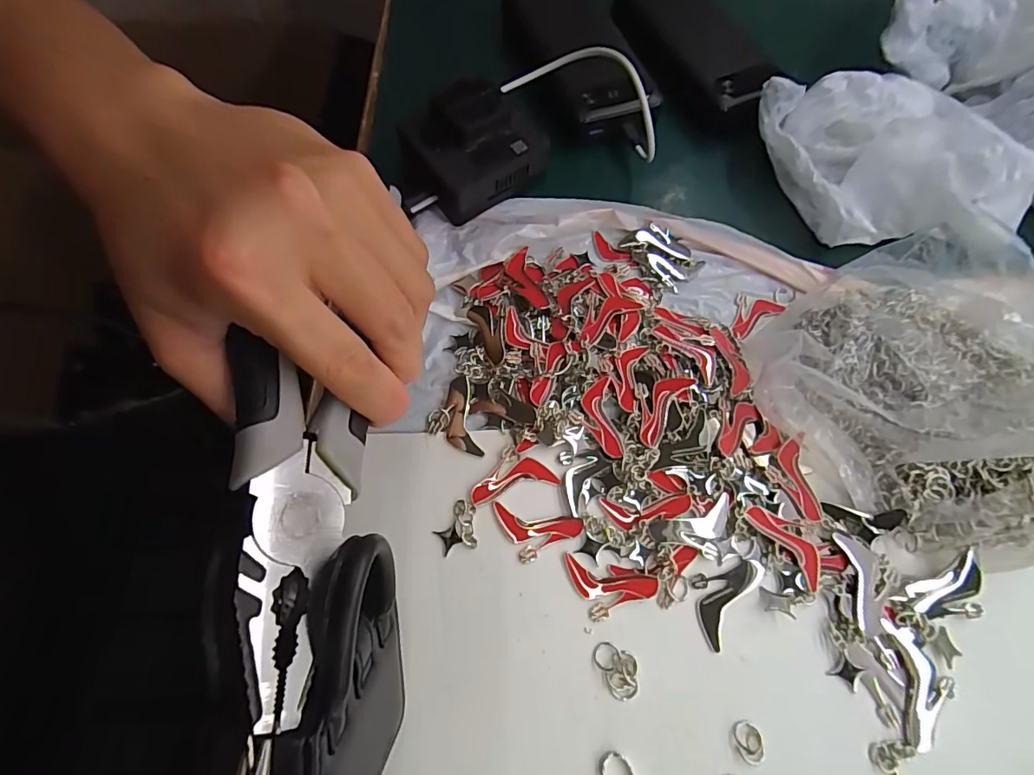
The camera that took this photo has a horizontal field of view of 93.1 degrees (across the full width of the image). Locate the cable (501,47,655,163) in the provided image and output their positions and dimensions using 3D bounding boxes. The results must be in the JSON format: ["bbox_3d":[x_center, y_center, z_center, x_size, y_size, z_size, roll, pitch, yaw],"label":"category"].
[{"bbox_3d":[0.046,-0.195,0.317,0.114,0.041,0.031,37,71,11],"label":"cable"}]

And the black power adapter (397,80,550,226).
[{"bbox_3d":[-0.028,-0.157,0.318,0.078,0.041,0.066,-34,74,-15],"label":"black power adapter"}]

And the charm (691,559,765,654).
[{"bbox_3d":[0.102,0.102,0.244,0.027,0.004,0.047,42,72,13],"label":"charm"}]

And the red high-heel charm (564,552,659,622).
[{"bbox_3d":[0.045,0.101,0.241,0.046,0.004,0.025,15,68,3],"label":"red high-heel charm"}]

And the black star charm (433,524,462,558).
[{"bbox_3d":[-0.035,0.076,0.247,0.011,0.004,0.013,-29,73,-13],"label":"black star charm"}]

